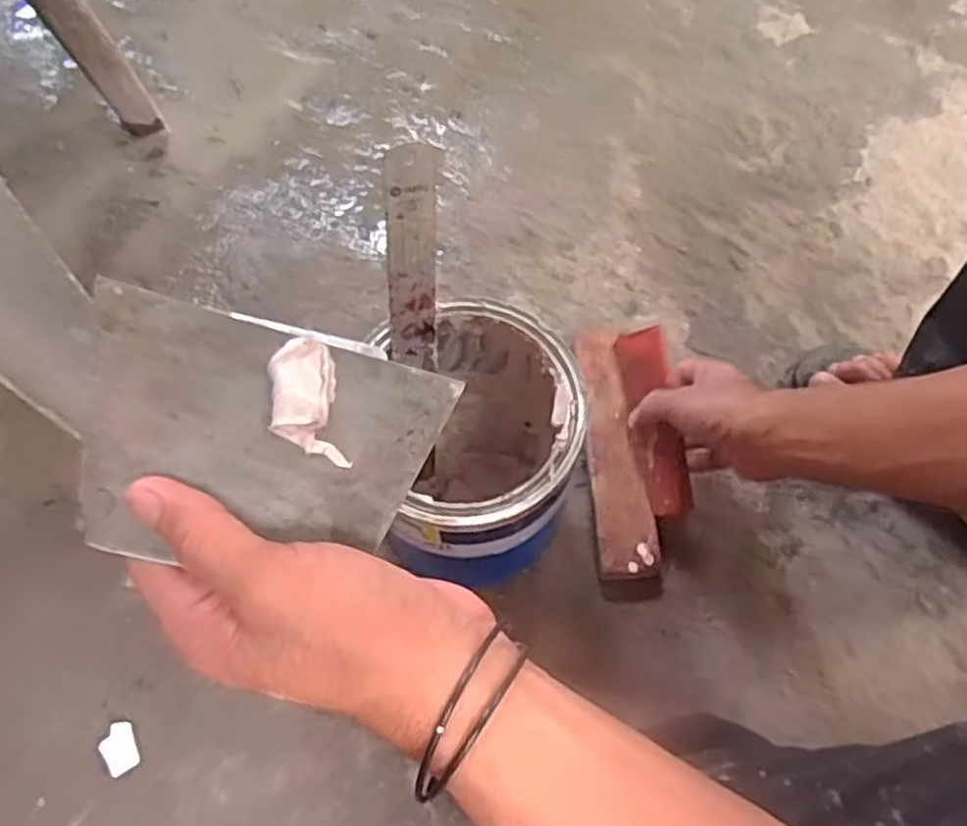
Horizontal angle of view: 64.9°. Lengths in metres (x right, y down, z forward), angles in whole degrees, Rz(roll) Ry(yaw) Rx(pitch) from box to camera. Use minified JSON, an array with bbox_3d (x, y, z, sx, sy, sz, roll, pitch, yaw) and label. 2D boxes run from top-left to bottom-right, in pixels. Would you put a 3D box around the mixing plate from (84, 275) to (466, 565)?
[{"bbox_3d":[-0.086,0.011,0.290,0.133,0.006,0.092,16,75,-13],"label":"mixing plate"}]

